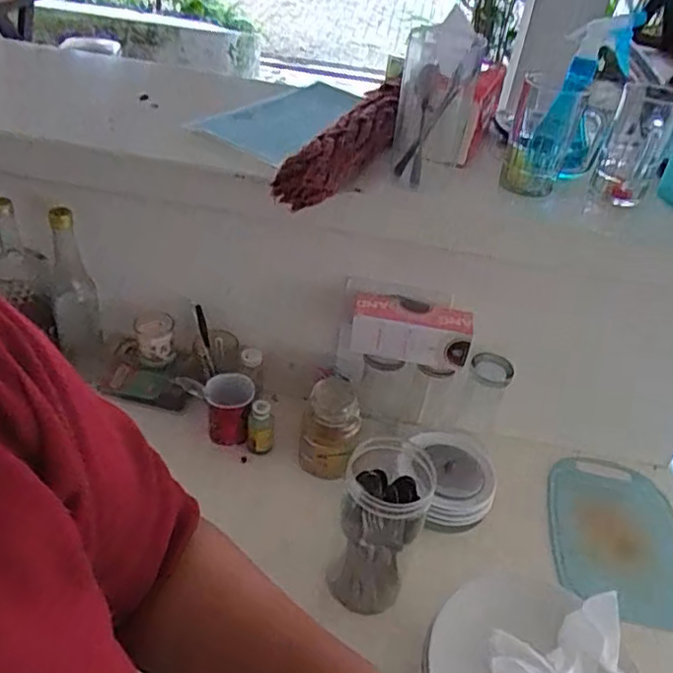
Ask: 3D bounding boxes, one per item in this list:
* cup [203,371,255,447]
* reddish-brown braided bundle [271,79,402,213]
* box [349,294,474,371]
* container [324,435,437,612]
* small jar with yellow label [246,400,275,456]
[{"bbox_3d":[-0.148,0.098,0.843,0.063,0.080,0.065,-2,40,-11],"label":"cup"},{"bbox_3d":[0.018,-0.226,0.704,0.062,0.064,0.260,21,41,16],"label":"reddish-brown braided bundle"},{"bbox_3d":[0.095,-0.007,0.772,0.146,0.066,0.047,12,39,5],"label":"box"},{"bbox_3d":[0.047,0.207,0.655,0.084,0.196,0.086,17,40,12],"label":"container"},{"bbox_3d":[-0.103,0.125,0.821,0.037,0.085,0.033,0,40,-9],"label":"small jar with yellow label"}]

